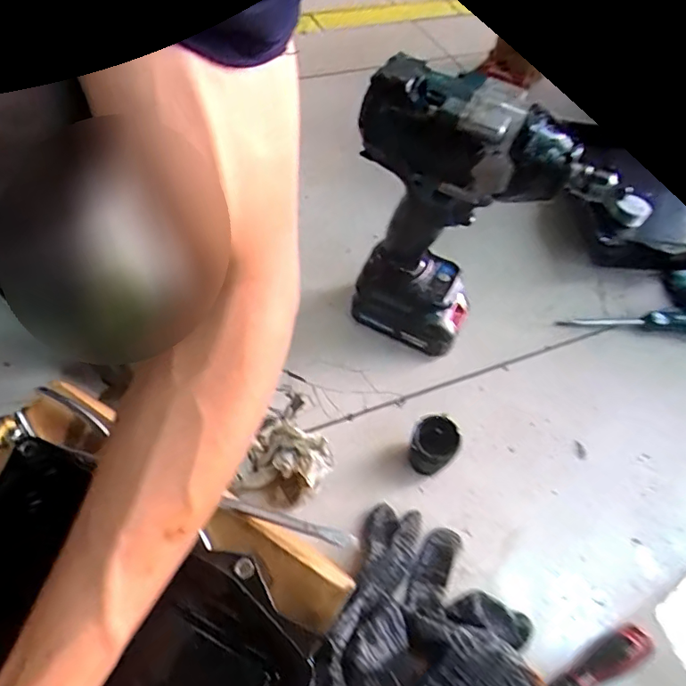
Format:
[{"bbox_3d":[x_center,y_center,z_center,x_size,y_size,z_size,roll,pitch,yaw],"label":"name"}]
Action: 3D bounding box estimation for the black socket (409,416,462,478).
[{"bbox_3d":[0.077,0.088,0.433,0.038,0.047,0.037,1,56,-2],"label":"black socket"}]

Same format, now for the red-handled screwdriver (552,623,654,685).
[{"bbox_3d":[0.144,0.242,0.350,0.157,0.026,0.020,-22,60,-16],"label":"red-handled screwdriver"}]

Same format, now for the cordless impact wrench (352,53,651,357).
[{"bbox_3d":[0.096,-0.082,0.438,0.176,0.252,0.069,30,56,17],"label":"cordless impact wrench"}]

